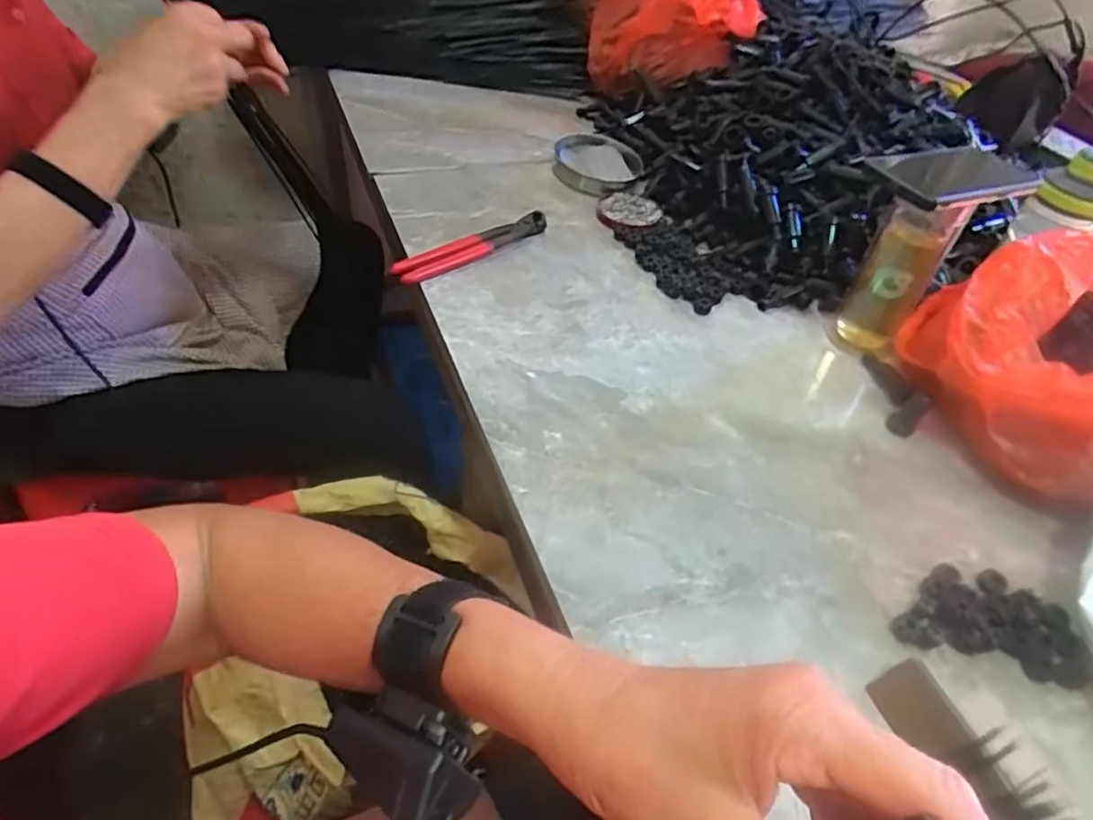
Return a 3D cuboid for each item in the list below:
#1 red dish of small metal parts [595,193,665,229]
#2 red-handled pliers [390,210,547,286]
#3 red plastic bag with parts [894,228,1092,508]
[{"bbox_3d":[0.102,-0.245,0.836,0.079,0.007,0.074,4,46,-4],"label":"red dish of small metal parts"},{"bbox_3d":[-0.078,-0.178,0.739,0.191,0.015,0.038,-28,55,-30],"label":"red-handled pliers"},{"bbox_3d":[0.481,-0.068,0.607,0.246,0.160,0.301,34,51,24],"label":"red plastic bag with parts"}]

